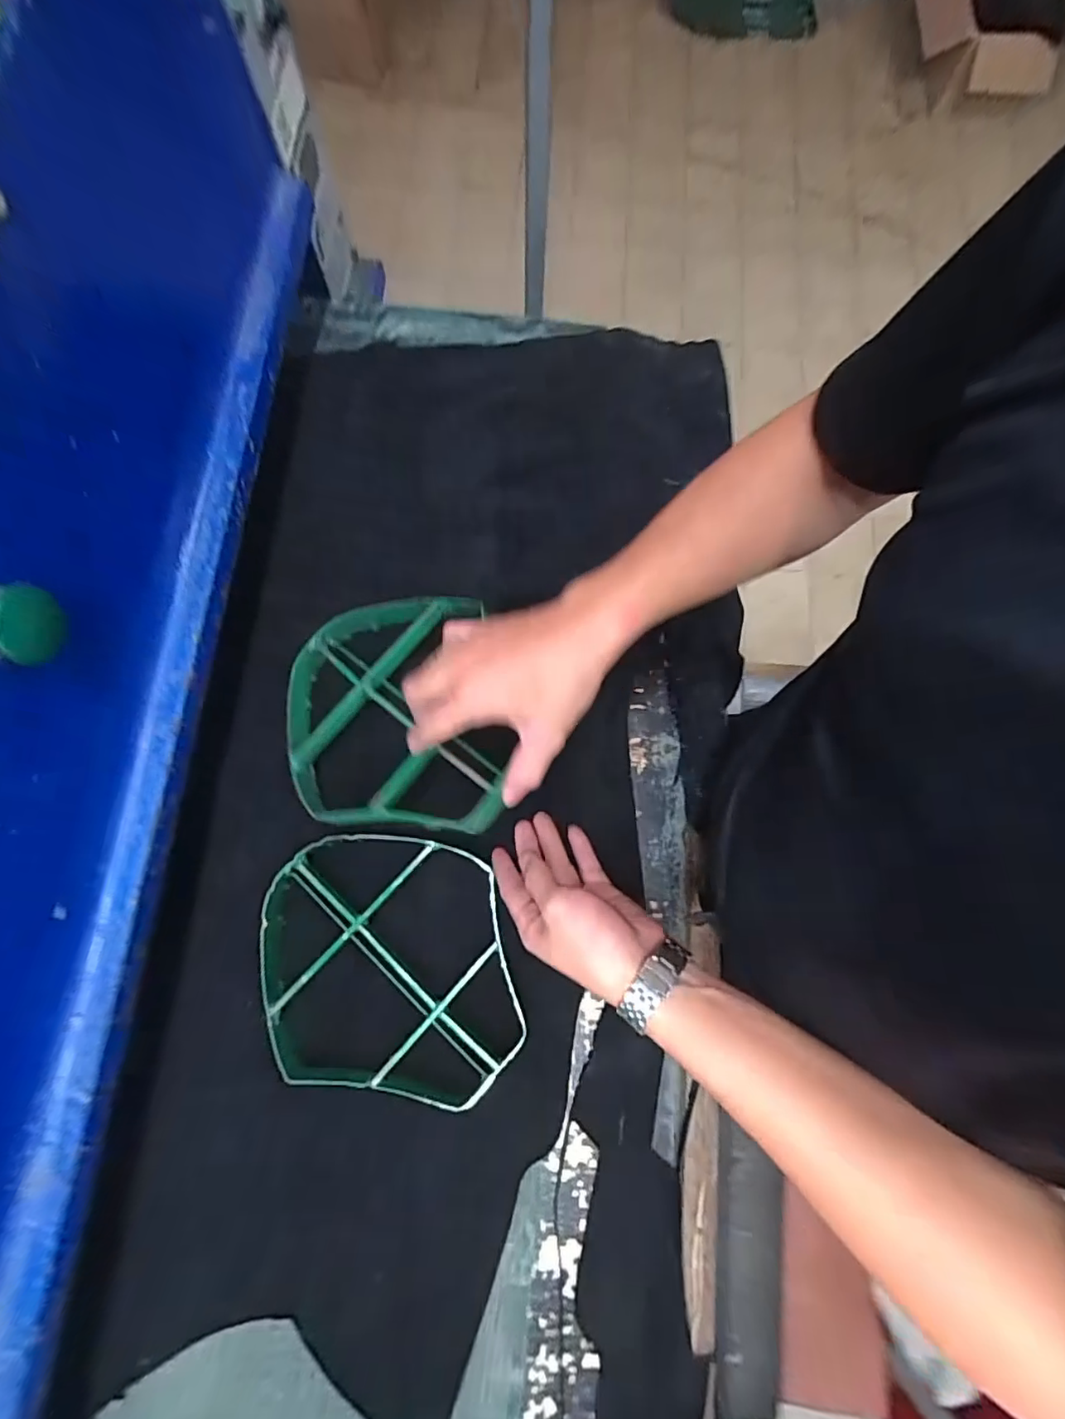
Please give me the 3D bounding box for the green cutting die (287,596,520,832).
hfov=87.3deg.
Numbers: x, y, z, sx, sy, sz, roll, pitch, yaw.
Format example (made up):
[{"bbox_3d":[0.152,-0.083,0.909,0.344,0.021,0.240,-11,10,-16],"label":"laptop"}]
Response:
[{"bbox_3d":[-0.113,0.003,0.458,0.186,0.036,0.193,-8,68,15],"label":"green cutting die"}]

